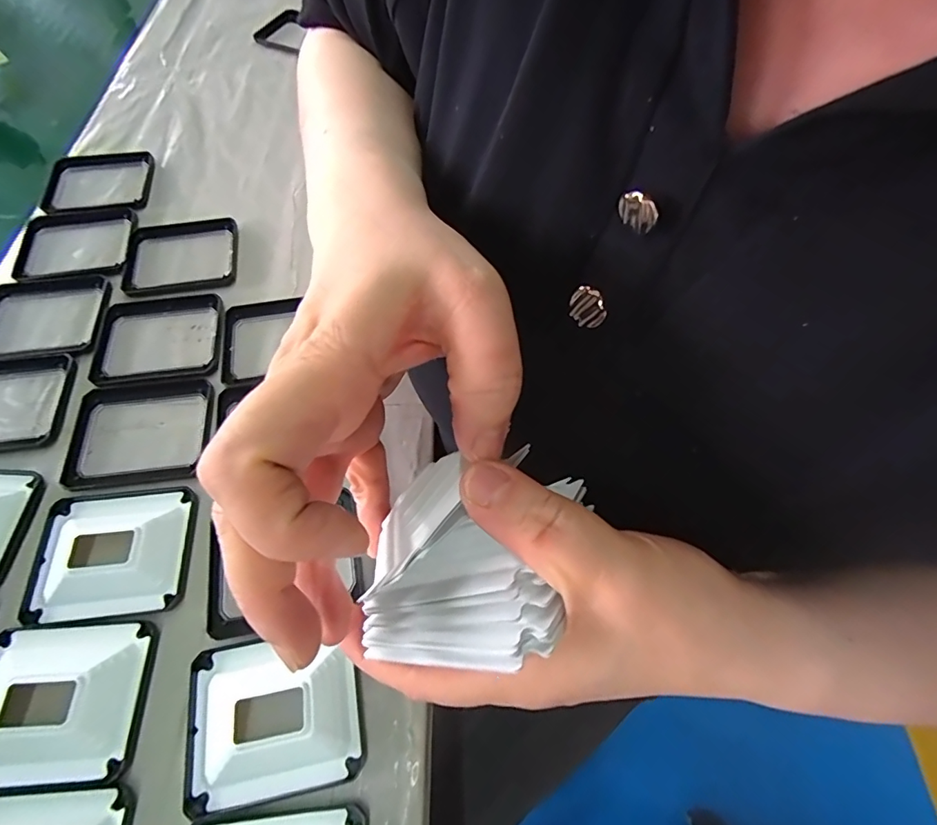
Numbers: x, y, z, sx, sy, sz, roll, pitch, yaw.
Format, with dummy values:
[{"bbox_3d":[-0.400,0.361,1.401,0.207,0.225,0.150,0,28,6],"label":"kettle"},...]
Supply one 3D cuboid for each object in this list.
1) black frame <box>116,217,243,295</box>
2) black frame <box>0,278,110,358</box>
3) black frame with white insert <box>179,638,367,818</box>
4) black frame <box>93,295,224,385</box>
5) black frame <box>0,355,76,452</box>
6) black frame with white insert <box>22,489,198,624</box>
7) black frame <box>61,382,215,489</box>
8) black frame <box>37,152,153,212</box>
[{"bbox_3d":[-0.222,-0.121,0.363,0.085,0.006,0.070,-11,62,-5],"label":"black frame"},{"bbox_3d":[-0.302,-0.068,0.333,0.087,0.012,0.071,-4,62,-1],"label":"black frame"},{"bbox_3d":[-0.095,0.143,0.224,0.081,0.017,0.066,-10,62,-4],"label":"black frame with white insert"},{"bbox_3d":[-0.215,-0.053,0.329,0.085,0.007,0.073,-7,62,-3],"label":"black frame"},{"bbox_3d":[-0.300,-0.005,0.299,0.084,0.011,0.066,-9,62,-4],"label":"black frame"},{"bbox_3d":[-0.198,0.076,0.258,0.082,0.013,0.068,-5,62,-1],"label":"black frame with white insert"},{"bbox_3d":[-0.205,0.011,0.295,0.085,0.006,0.068,-8,62,-3],"label":"black frame"},{"bbox_3d":[-0.314,-0.197,0.400,0.084,0.013,0.073,-12,62,-5],"label":"black frame"}]

